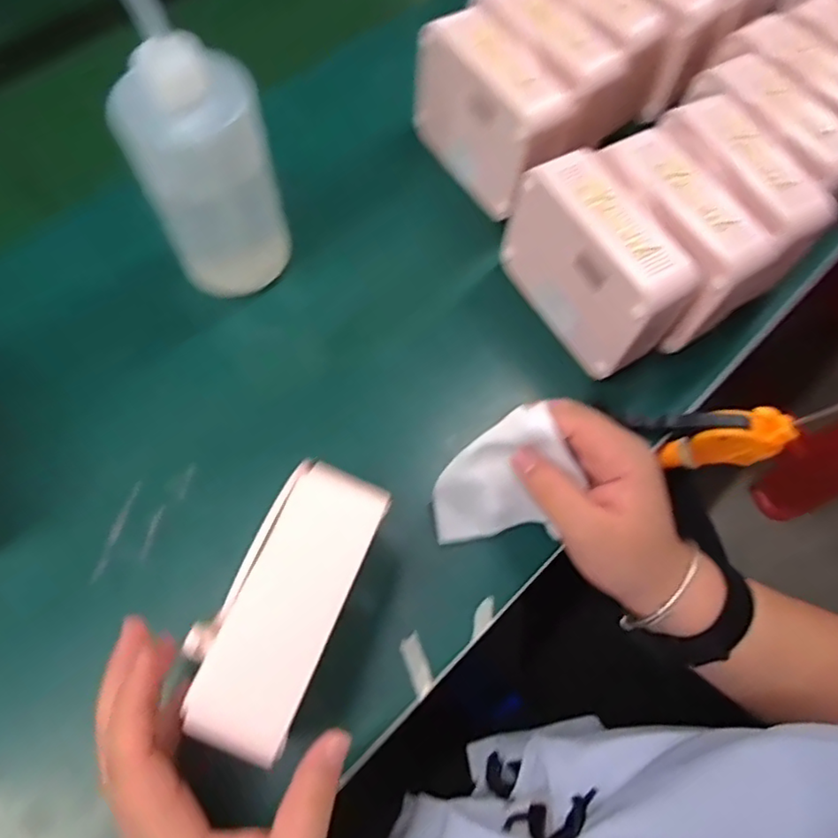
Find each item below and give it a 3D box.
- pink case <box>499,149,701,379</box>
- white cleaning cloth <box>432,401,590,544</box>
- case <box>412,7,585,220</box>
[{"bbox_3d":[0.119,-0.104,0.415,0.053,0.097,0.130,-29,69,-14],"label":"pink case"},{"bbox_3d":[0.049,0.033,0.358,0.077,0.080,0.051,-6,66,-4],"label":"white cleaning cloth"},{"bbox_3d":[0.055,-0.232,0.467,0.050,0.097,0.139,-32,70,-15],"label":"case"}]

